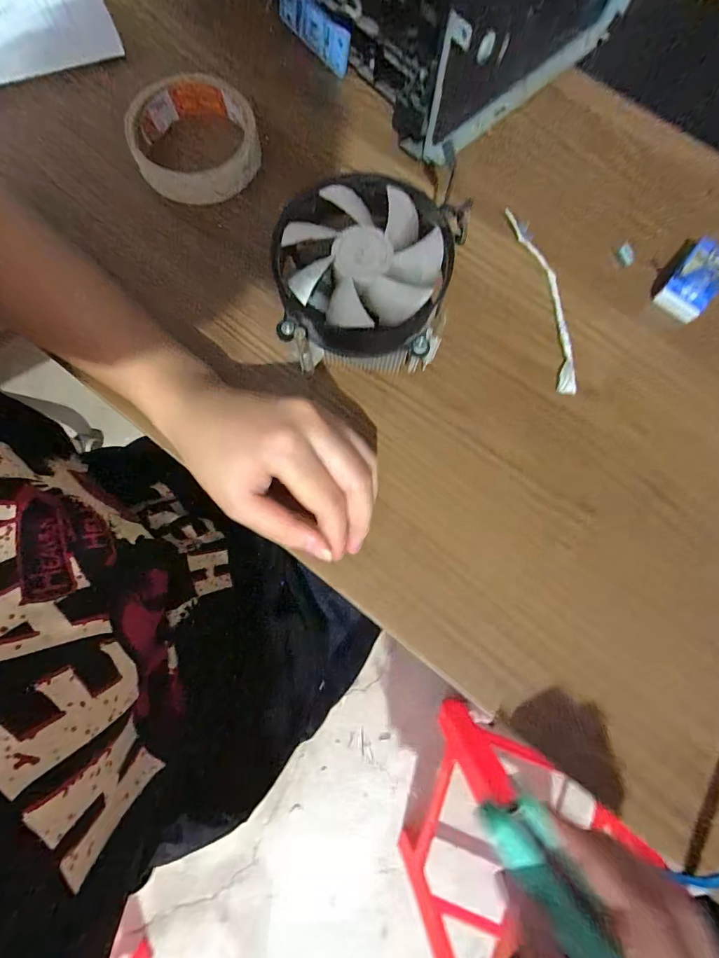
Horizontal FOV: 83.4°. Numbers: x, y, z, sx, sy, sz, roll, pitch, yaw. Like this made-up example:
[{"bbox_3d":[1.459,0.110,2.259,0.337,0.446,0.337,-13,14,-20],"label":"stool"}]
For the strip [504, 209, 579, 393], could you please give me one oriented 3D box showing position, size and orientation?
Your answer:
[{"bbox_3d":[0.130,-0.123,0.275,0.026,0.009,0.134,-11,79,-5],"label":"strip"}]

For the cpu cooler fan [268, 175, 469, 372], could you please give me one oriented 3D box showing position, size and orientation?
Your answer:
[{"bbox_3d":[0.005,-0.116,0.241,0.096,0.069,0.111,13,78,0],"label":"cpu cooler fan"}]

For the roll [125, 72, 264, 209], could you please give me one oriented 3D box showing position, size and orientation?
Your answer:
[{"bbox_3d":[-0.116,-0.244,0.287,0.084,0.025,0.089,0,78,-2],"label":"roll"}]

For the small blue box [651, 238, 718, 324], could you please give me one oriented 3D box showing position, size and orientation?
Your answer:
[{"bbox_3d":[0.227,-0.137,0.275,0.034,0.025,0.048,34,79,5],"label":"small blue box"}]

